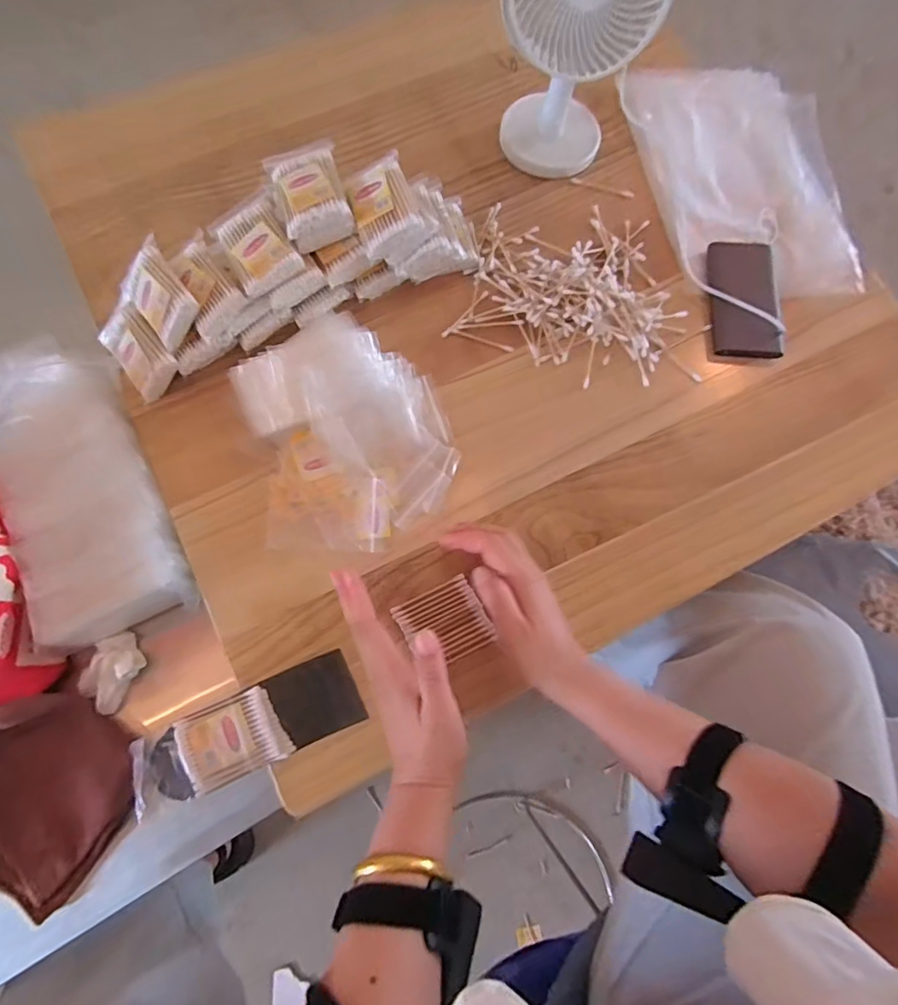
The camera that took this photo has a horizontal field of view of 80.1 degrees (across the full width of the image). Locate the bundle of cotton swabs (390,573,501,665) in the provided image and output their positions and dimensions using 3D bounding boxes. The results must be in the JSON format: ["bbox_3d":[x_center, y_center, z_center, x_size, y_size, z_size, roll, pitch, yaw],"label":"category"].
[{"bbox_3d":[-0.005,0.105,0.463,0.068,0.005,0.063,-24,73,-9],"label":"bundle of cotton swabs"}]

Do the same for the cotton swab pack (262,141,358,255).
[{"bbox_3d":[-0.128,-0.281,0.491,0.064,0.038,0.095,-15,76,-7],"label":"cotton swab pack"}]

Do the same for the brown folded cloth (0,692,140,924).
[{"bbox_3d":[-0.339,0.241,0.444,0.132,0.030,0.157,-35,86,-15],"label":"brown folded cloth"}]

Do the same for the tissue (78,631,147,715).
[{"bbox_3d":[-0.298,0.149,0.471,0.044,0.029,0.060,38,76,8],"label":"tissue"}]

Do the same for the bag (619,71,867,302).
[{"bbox_3d":[0.345,-0.369,0.609,0.233,0.025,0.318,-6,75,-5],"label":"bag"}]

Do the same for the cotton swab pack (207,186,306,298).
[{"bbox_3d":[-0.175,-0.236,0.485,0.058,0.021,0.090,-25,77,-9],"label":"cotton swab pack"}]

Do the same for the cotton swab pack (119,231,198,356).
[{"bbox_3d":[-0.261,-0.186,0.481,0.083,0.020,0.057,48,112,7],"label":"cotton swab pack"}]

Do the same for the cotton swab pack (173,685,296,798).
[{"bbox_3d":[-0.175,0.191,0.433,0.077,0.016,0.060,-24,77,-9],"label":"cotton swab pack"}]

